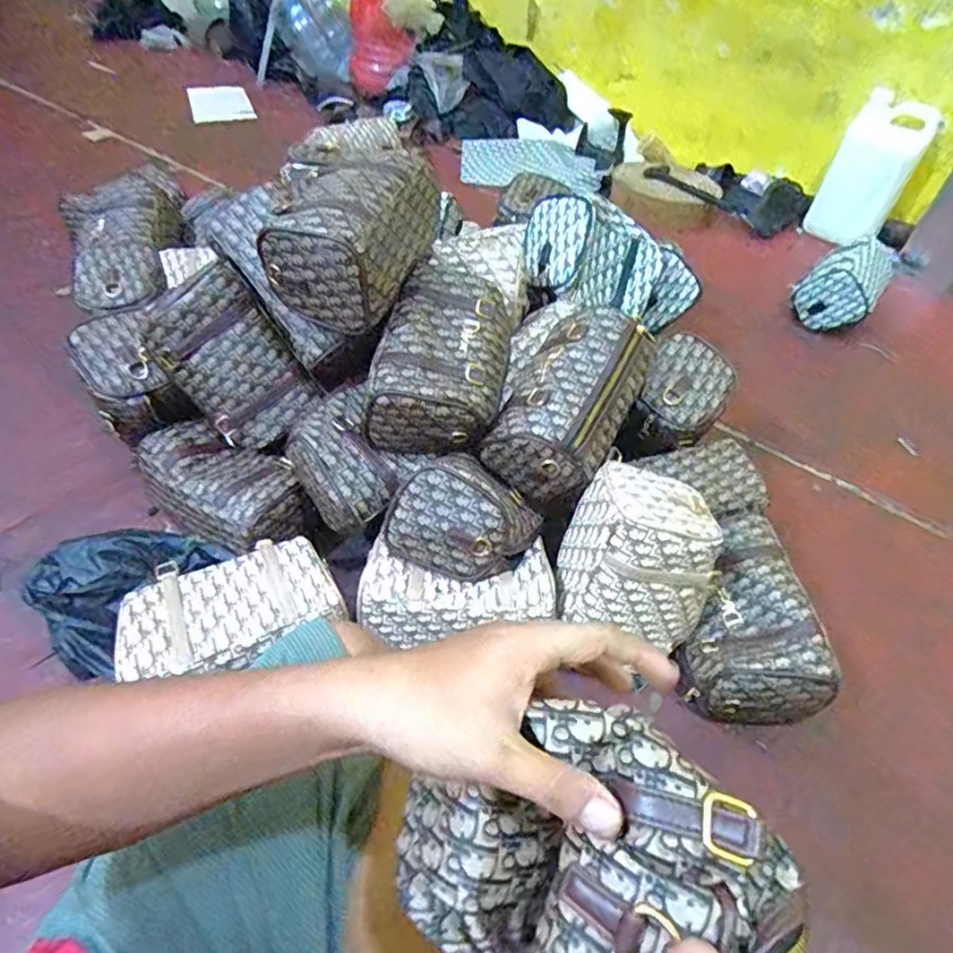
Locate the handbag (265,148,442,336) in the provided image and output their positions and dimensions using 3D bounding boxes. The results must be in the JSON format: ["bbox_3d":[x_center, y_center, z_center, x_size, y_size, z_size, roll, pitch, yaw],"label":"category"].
[{"bbox_3d":[-0.133,-0.279,0.703,0.130,0.112,0.206,19,50,12],"label":"handbag"}]

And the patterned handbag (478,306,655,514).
[{"bbox_3d":[0.109,-0.089,0.736,0.140,0.125,0.233,28,68,12],"label":"patterned handbag"}]

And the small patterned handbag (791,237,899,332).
[{"bbox_3d":[0.788,-0.405,1.311,0.151,0.148,0.192,34,54,23],"label":"small patterned handbag"}]

